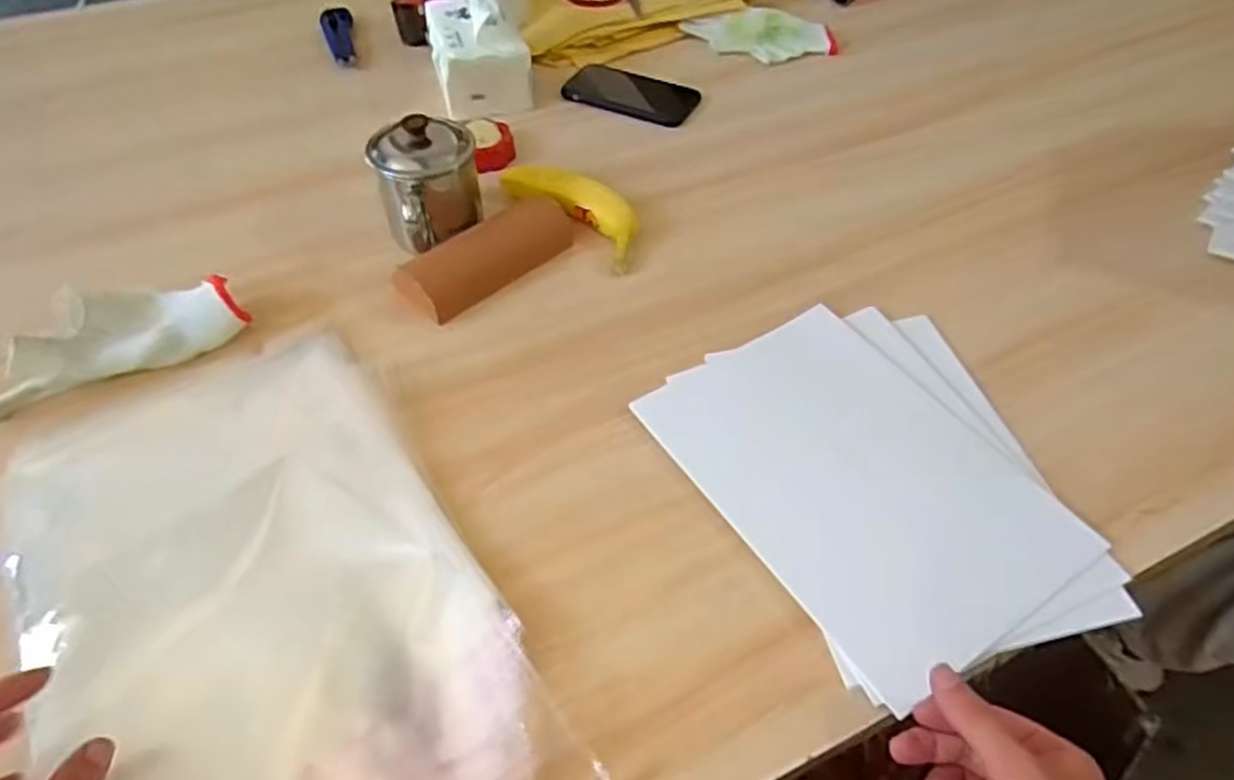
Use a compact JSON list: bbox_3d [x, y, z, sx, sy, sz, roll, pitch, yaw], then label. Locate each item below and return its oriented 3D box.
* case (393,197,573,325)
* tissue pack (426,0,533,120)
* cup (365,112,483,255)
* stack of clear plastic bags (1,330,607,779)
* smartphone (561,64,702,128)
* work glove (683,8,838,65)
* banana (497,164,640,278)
[{"bbox_3d":[-0.112,-0.120,0.643,0.160,0.038,0.061,-34,57,-25],"label":"case"},{"bbox_3d":[-0.158,-0.388,0.818,0.099,0.107,0.144,-13,51,-10],"label":"tissue pack"},{"bbox_3d":[-0.164,-0.177,0.646,0.088,0.103,0.116,-13,51,-10],"label":"cup"},{"bbox_3d":[-0.219,0.131,0.442,0.250,0.021,0.402,-26,54,-20],"label":"stack of clear plastic bags"},{"bbox_3d":[0.017,-0.341,0.843,0.146,0.015,0.072,20,53,17],"label":"smartphone"},{"bbox_3d":[0.185,-0.456,0.938,0.186,0.018,0.097,18,52,16],"label":"work glove"},{"bbox_3d":[-0.038,-0.172,0.688,0.054,0.033,0.169,-37,59,-27],"label":"banana"}]

